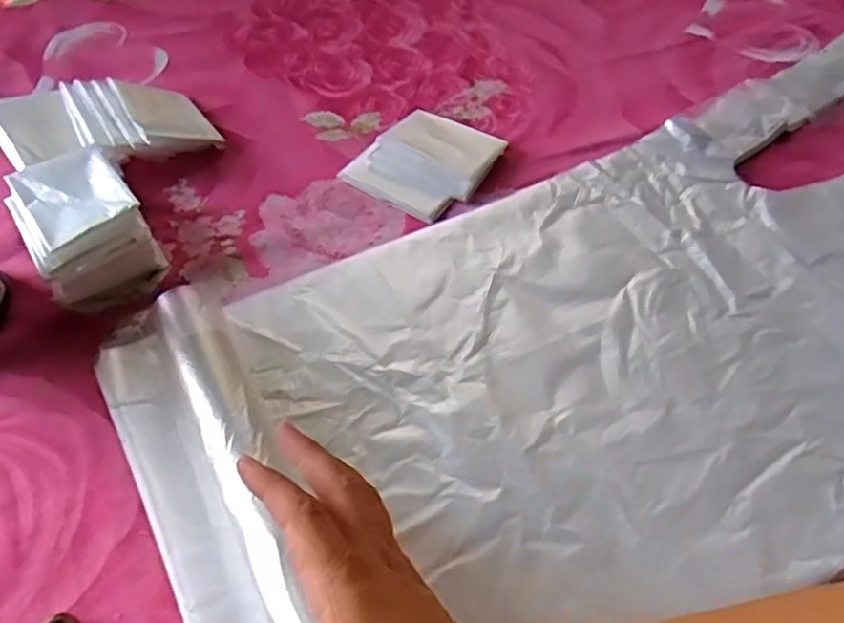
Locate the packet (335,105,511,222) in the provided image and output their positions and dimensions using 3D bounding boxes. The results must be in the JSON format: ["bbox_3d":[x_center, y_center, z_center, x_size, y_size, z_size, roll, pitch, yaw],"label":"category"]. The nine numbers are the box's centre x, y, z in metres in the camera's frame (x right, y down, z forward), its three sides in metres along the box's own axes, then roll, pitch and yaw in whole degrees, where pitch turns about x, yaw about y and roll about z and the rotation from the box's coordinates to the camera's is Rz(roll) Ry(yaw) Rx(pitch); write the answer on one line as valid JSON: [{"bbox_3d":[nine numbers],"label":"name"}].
[{"bbox_3d":[0.006,-0.118,0.510,0.089,0.018,0.105,31,61,20],"label":"packet"}]

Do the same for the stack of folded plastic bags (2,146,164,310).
[{"bbox_3d":[-0.231,-0.059,0.450,0.075,0.045,0.115,-30,60,-19],"label":"stack of folded plastic bags"}]

